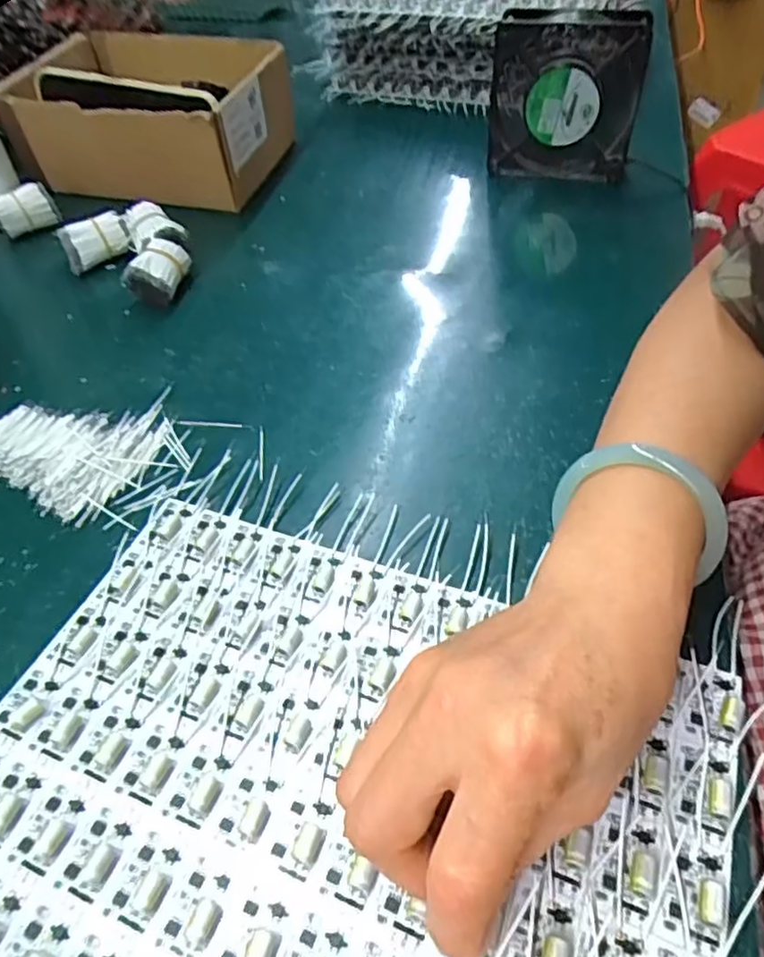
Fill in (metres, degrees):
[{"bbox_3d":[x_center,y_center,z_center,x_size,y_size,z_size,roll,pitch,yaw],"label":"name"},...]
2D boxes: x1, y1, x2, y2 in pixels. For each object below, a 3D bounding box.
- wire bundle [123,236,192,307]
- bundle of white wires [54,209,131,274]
[{"bbox_3d":[-0.166,-0.153,0.483,0.032,0.033,0.050,12,49,14],"label":"wire bundle"},{"bbox_3d":[-0.225,-0.184,0.515,0.050,0.039,0.029,-20,49,-14],"label":"bundle of white wires"}]

